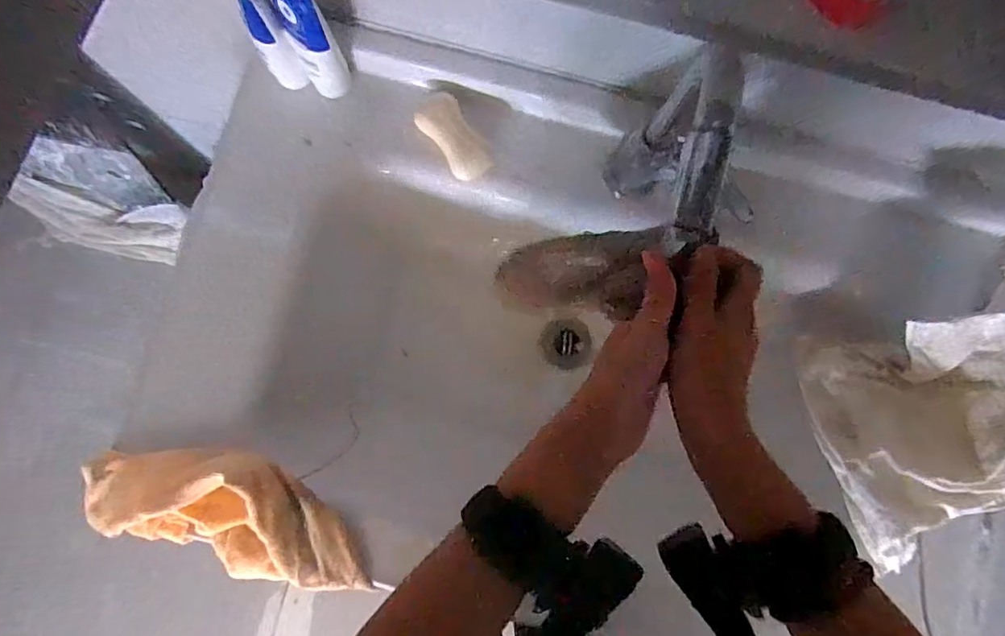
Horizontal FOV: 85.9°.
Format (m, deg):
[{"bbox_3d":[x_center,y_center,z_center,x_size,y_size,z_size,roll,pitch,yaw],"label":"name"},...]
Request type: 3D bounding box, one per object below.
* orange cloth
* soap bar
[{"bbox_3d":[-0.246,0.170,0.476,0.265,0.053,0.106,20,82,1],"label":"orange cloth"},{"bbox_3d":[-0.049,-0.178,0.536,0.043,0.017,0.087,-32,85,-6],"label":"soap bar"}]

